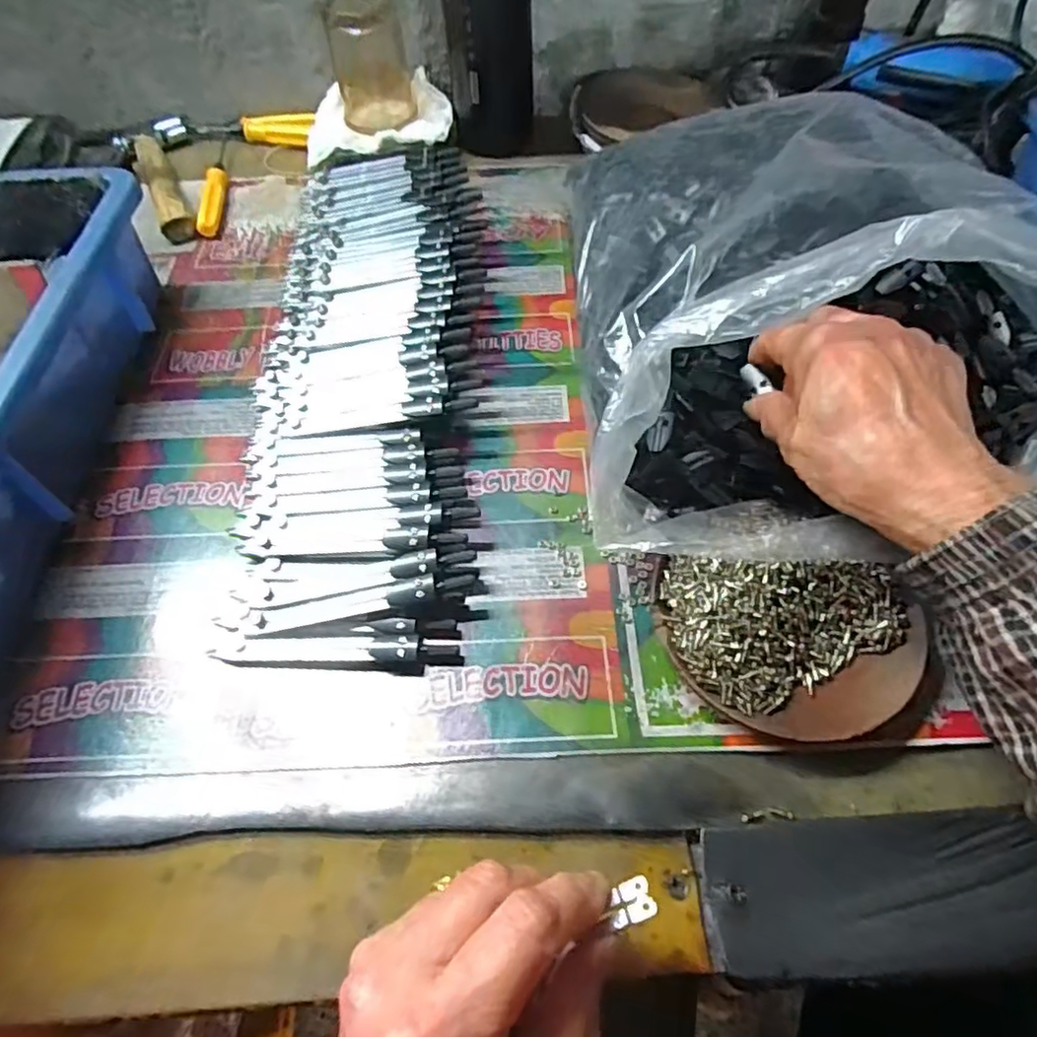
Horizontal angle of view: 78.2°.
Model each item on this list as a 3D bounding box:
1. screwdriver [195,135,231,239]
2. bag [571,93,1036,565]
[{"bbox_3d":[-0.235,-0.265,0.502,0.015,0.018,0.130,-5,58,-1],"label":"screwdriver"},{"bbox_3d":[0.164,-0.115,0.316,0.245,0.117,0.262,0,58,2],"label":"bag"}]

